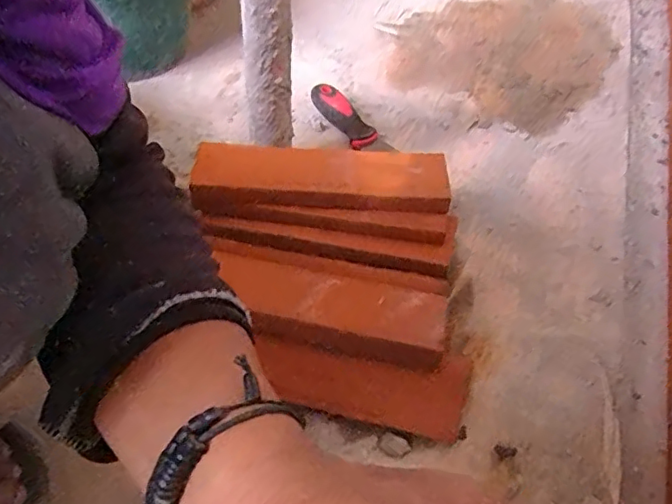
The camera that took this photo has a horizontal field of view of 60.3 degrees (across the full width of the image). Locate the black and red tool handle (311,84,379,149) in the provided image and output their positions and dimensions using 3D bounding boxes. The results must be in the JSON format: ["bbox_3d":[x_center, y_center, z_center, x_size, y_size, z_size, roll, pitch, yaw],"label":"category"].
[{"bbox_3d":[0.007,-0.163,0.694,0.032,0.020,0.104,-32,70,-26],"label":"black and red tool handle"}]

